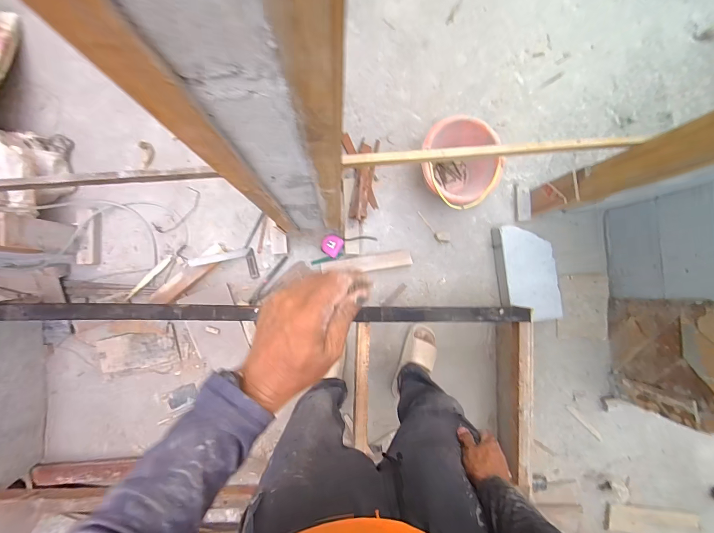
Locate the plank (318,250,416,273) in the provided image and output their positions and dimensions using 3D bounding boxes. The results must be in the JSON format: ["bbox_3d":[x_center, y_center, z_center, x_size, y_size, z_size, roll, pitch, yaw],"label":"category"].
[{"bbox_3d":[0.040,-0.012,1.262,0.342,0.024,0.063,-9,98,-9],"label":"plank"}]

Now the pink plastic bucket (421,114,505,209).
[{"bbox_3d":[0.357,-0.349,1.203,0.276,0.231,0.303,0,86,-2],"label":"pink plastic bucket"}]

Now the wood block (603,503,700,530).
[{"bbox_3d":[1.092,0.934,1.203,0.357,0.048,0.088,3,86,-2],"label":"wood block"}]

